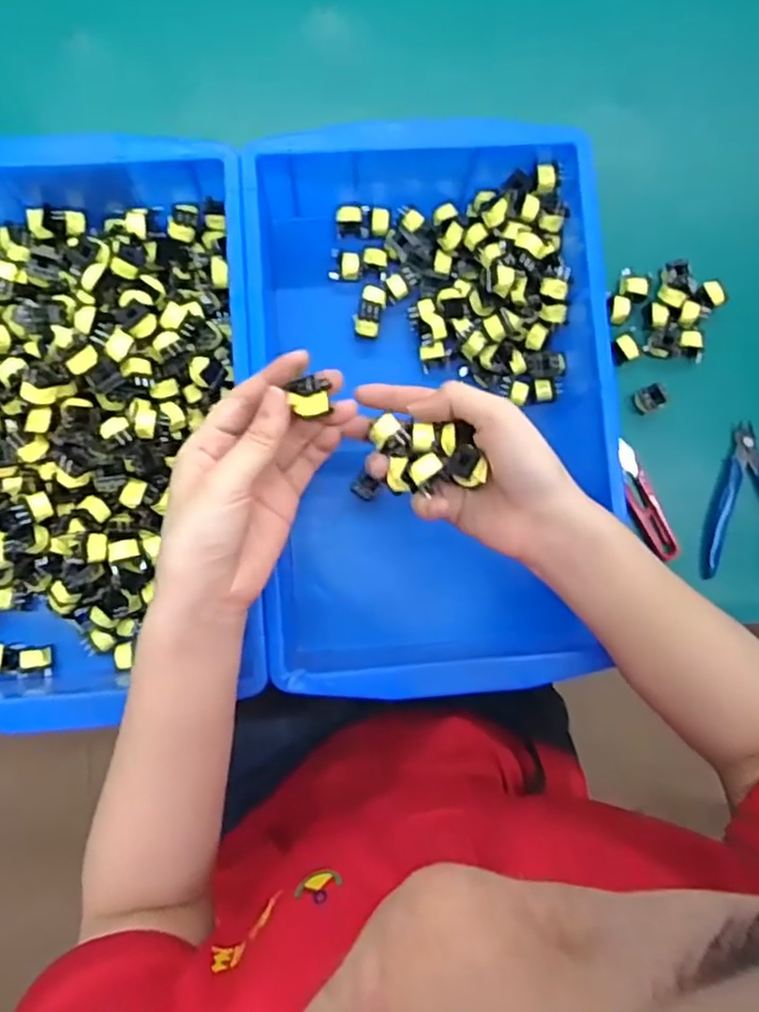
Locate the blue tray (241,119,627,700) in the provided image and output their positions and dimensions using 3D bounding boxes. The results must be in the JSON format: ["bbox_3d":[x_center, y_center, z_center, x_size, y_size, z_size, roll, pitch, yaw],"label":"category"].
[{"bbox_3d":[0.034,-0.065,0.486,0.227,0.088,0.367,-3,87,-3],"label":"blue tray"}]

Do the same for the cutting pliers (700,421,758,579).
[{"bbox_3d":[0.291,-0.004,0.538,0.077,0.013,0.118,1,87,3],"label":"cutting pliers"}]

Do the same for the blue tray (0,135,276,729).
[{"bbox_3d":[-0.202,-0.057,0.461,0.238,0.085,0.368,-5,87,-3],"label":"blue tray"}]

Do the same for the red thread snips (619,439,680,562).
[{"bbox_3d":[0.202,-0.004,0.534,0.023,0.005,0.094,-23,87,7],"label":"red thread snips"}]

